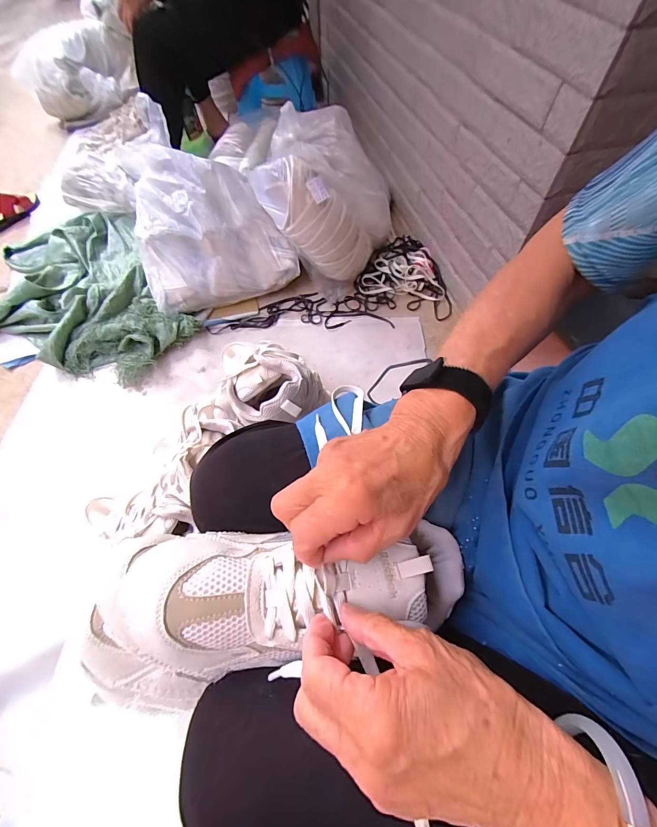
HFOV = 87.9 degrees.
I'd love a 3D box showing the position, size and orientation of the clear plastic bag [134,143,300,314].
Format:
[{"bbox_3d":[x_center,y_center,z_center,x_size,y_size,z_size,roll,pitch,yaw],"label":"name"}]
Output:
[{"bbox_3d":[-0.328,-0.504,0.950,0.393,0.257,0.341,-18,62,-8],"label":"clear plastic bag"}]

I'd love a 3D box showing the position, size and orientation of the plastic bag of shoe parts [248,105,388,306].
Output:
[{"bbox_3d":[0.001,-0.566,0.941,0.319,0.288,0.347,-27,63,-12],"label":"plastic bag of shoe parts"}]

